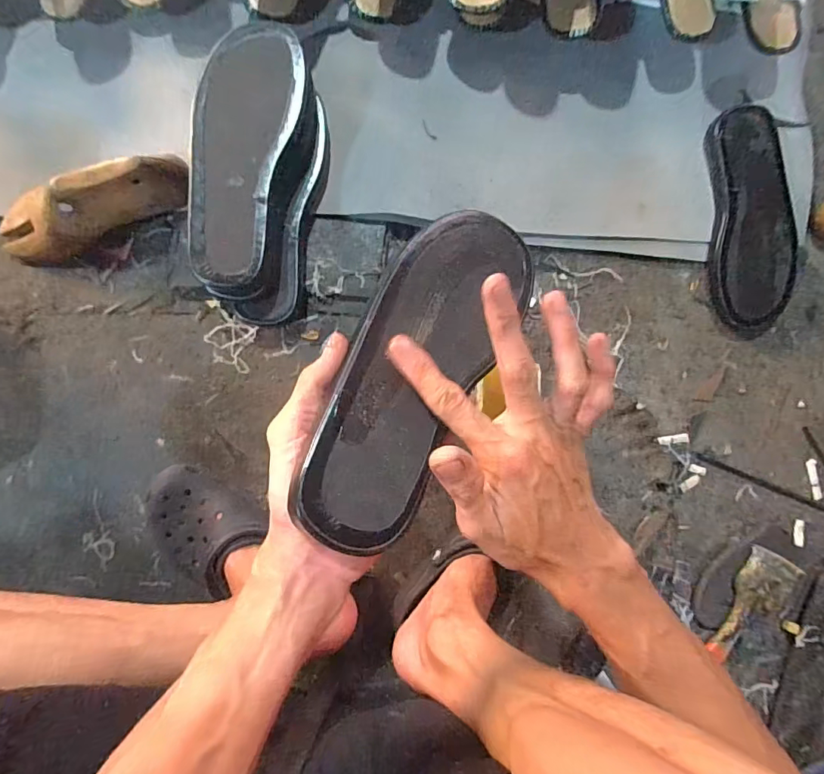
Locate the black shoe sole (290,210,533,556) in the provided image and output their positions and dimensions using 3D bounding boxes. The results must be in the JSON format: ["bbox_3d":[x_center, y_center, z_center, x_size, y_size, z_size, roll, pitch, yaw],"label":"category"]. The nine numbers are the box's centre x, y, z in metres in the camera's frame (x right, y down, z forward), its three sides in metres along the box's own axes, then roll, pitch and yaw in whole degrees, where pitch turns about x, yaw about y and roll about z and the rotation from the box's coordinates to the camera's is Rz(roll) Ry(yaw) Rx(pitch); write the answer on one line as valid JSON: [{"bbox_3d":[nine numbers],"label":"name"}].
[{"bbox_3d":[0.008,-0.021,0.303,0.088,0.025,0.250,30,65,-4],"label":"black shoe sole"}]

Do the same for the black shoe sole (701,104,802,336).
[{"bbox_3d":[0.419,-0.202,0.584,0.098,0.041,0.257,-3,90,-5],"label":"black shoe sole"}]

